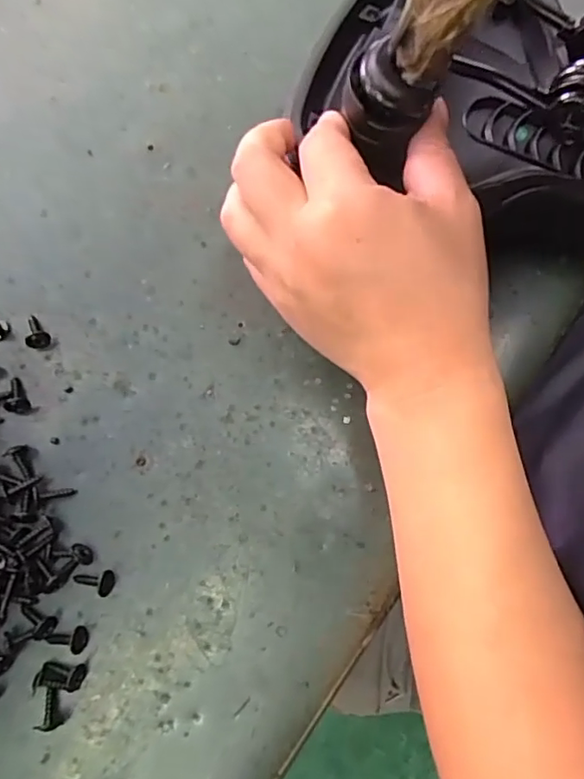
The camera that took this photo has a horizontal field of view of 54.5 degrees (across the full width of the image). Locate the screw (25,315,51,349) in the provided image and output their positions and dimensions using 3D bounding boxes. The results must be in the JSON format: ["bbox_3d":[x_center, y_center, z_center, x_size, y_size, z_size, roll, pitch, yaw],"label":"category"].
[{"bbox_3d":[-0.147,-0.033,0.325,0.013,0.010,0.020,-25,60,-8],"label":"screw"}]

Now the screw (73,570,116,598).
[{"bbox_3d":[-0.102,0.100,0.294,0.021,0.009,0.012,2,75,19],"label":"screw"}]

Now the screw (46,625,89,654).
[{"bbox_3d":[-0.114,0.125,0.286,0.020,0.008,0.012,1,75,14],"label":"screw"}]

